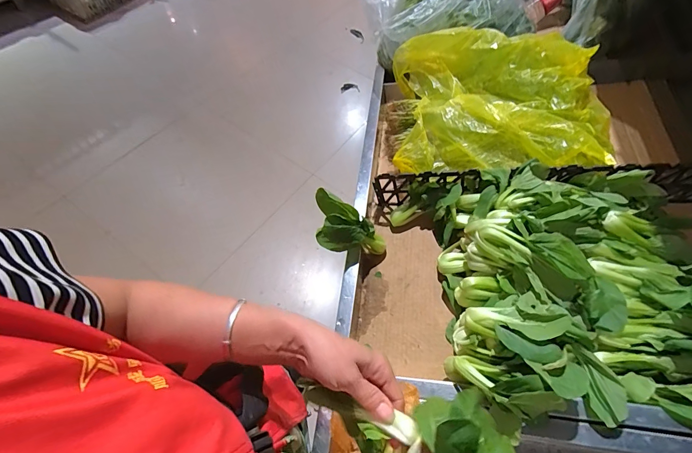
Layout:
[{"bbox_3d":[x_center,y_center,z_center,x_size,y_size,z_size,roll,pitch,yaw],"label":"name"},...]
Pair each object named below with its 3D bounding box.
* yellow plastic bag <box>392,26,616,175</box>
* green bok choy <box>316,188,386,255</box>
[{"bbox_3d":[0.310,-0.248,0.700,0.423,0.166,0.296,10,61,2],"label":"yellow plastic bag"},{"bbox_3d":[0.011,-0.004,0.657,0.134,0.116,0.118,-1,61,-4],"label":"green bok choy"}]

